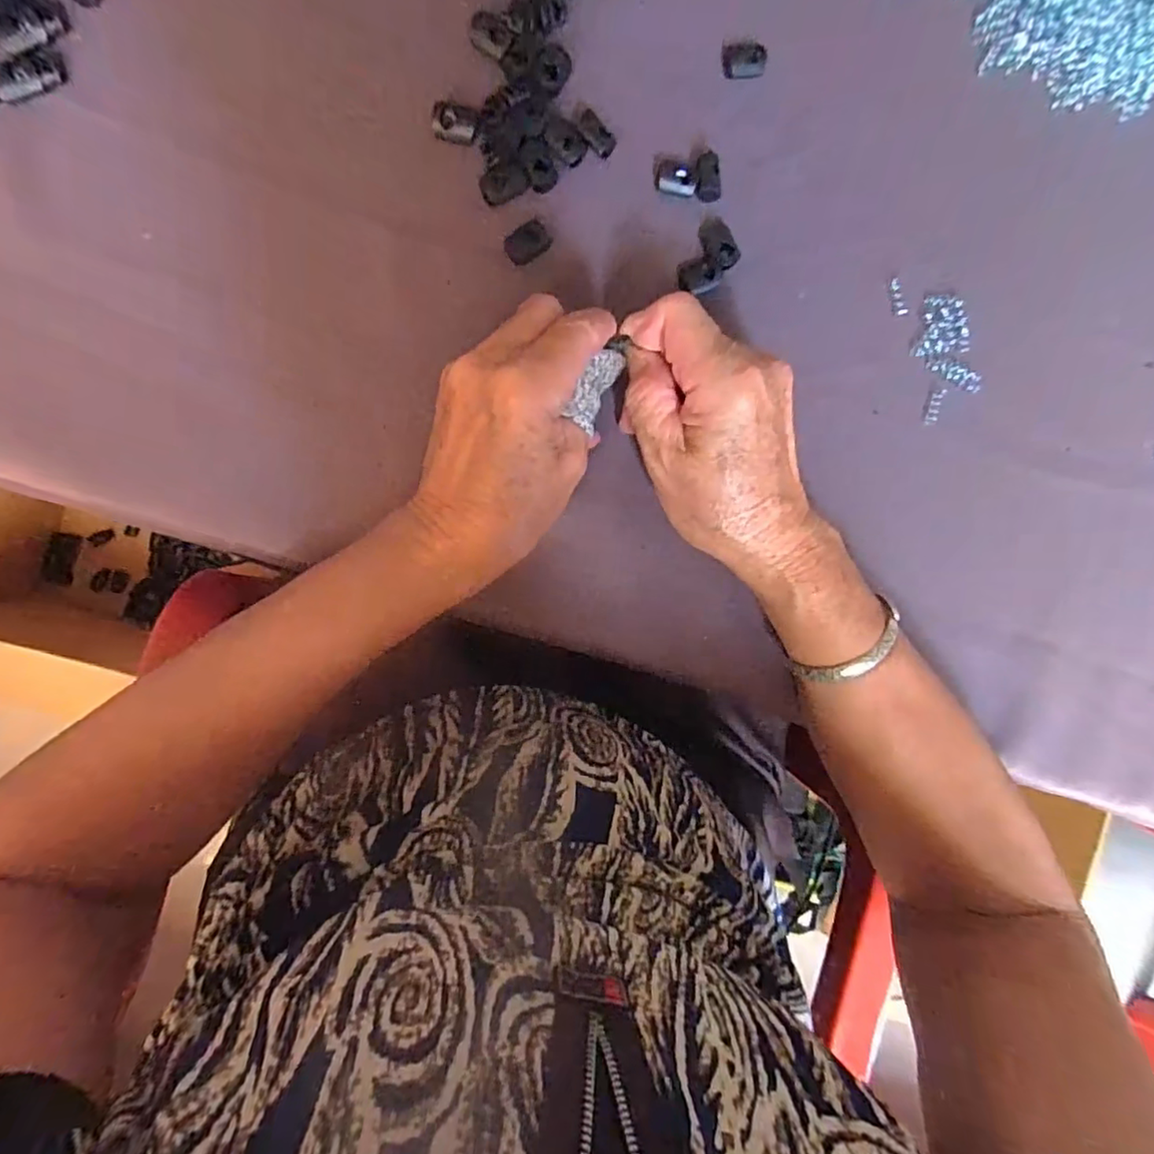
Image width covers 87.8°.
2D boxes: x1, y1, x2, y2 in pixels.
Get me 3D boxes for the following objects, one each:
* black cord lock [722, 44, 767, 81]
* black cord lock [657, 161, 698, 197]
[{"bbox_3d":[0.086,-0.263,0.304,0.022,0.007,0.015,-7,93,-9],"label":"black cord lock"},{"bbox_3d":[0.050,-0.202,0.302,0.020,0.004,0.017,-2,92,-9],"label":"black cord lock"}]

